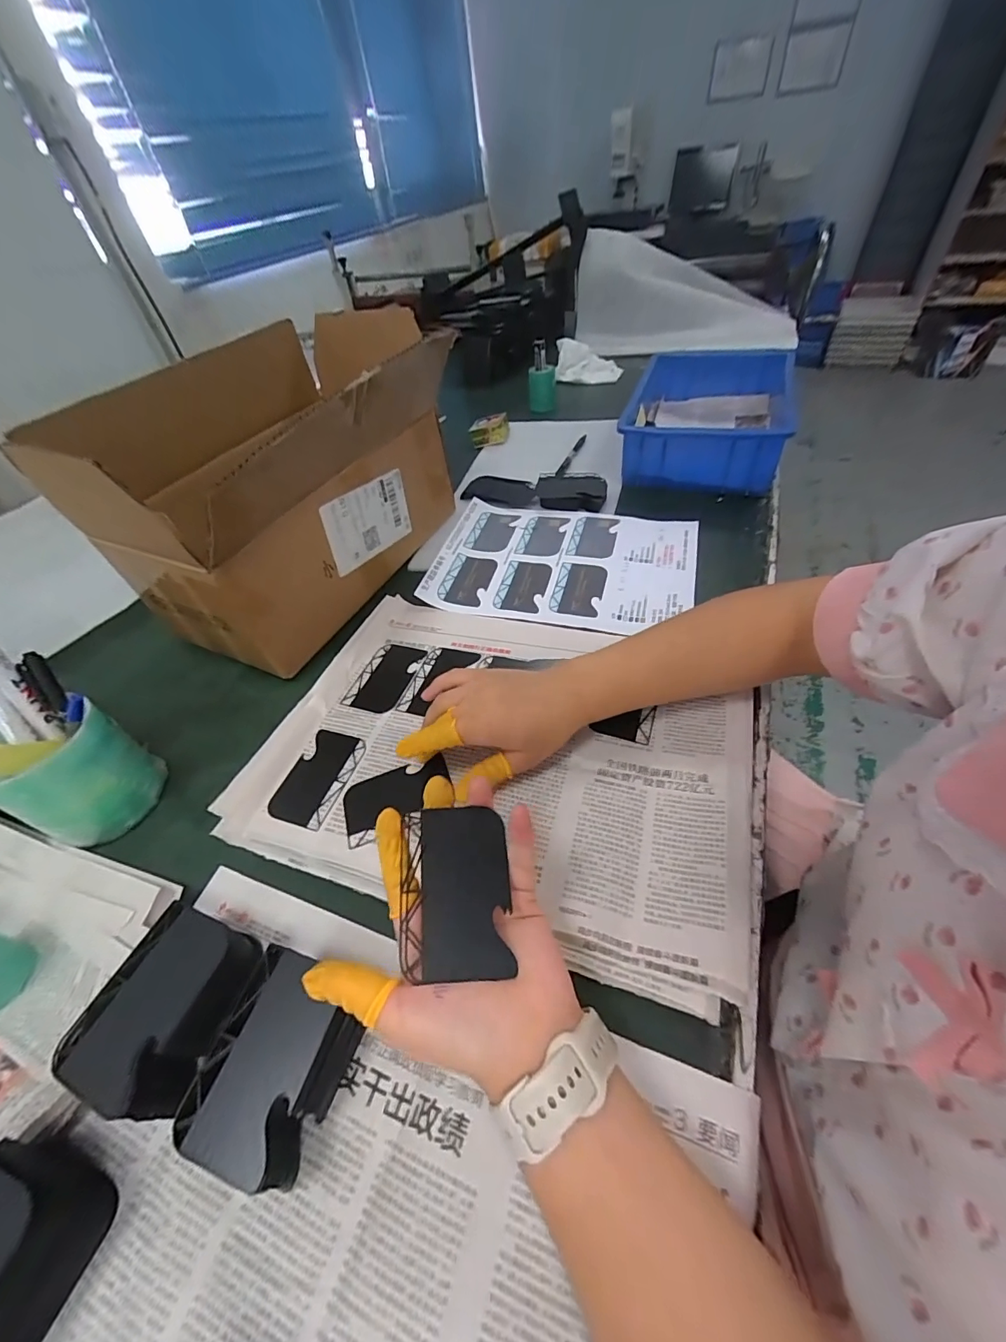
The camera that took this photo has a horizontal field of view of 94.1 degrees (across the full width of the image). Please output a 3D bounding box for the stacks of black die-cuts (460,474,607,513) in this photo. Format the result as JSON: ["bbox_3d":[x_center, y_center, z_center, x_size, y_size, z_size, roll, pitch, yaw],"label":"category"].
[{"bbox_3d":[0.042,-0.255,0.659,0.202,0.021,0.069,9,49,15],"label":"stacks of black die-cuts"}]

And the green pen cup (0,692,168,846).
[{"bbox_3d":[-0.334,0.078,0.364,0.079,0.097,0.068,-32,51,-21],"label":"green pen cup"}]

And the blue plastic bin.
[{"bbox_3d":[0.297,-0.367,0.682,0.199,0.098,0.290,13,50,19],"label":"blue plastic bin"}]

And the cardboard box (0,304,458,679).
[{"bbox_3d":[-0.225,-0.212,0.525,0.220,0.231,0.404,20,53,23],"label":"cardboard box"}]

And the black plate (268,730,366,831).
[{"bbox_3d":[-0.155,0.088,0.395,0.053,0.004,0.085,10,49,16],"label":"black plate"}]

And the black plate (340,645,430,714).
[{"bbox_3d":[-0.117,0.005,0.467,0.055,0.008,0.085,6,51,20],"label":"black plate"}]

